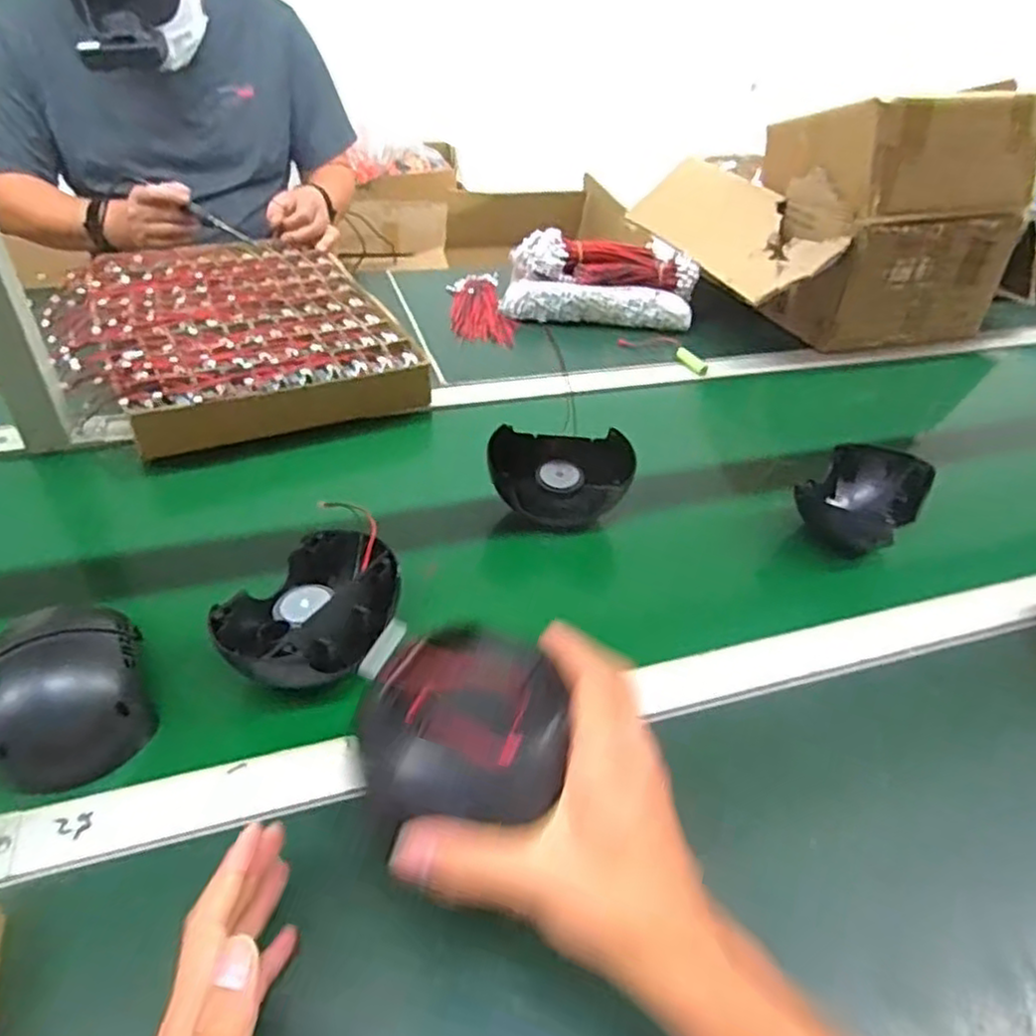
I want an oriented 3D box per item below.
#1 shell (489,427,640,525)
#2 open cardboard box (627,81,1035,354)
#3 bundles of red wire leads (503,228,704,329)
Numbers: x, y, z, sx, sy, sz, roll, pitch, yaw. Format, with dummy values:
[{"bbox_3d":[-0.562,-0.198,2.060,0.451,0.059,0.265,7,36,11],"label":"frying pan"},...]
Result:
[{"bbox_3d":[0.037,-0.038,0.637,0.129,0.053,0.073,5,40,0],"label":"shell"},{"bbox_3d":[0.472,-0.474,1.044,0.470,0.288,0.386,-9,42,-16],"label":"open cardboard box"},{"bbox_3d":[0.117,-0.343,1.008,0.267,0.081,0.142,6,40,2],"label":"bundles of red wire leads"}]

